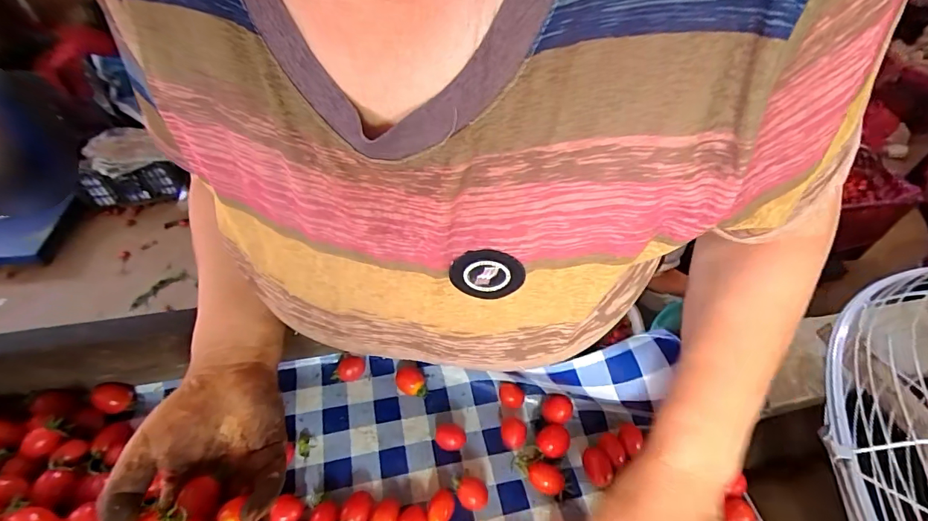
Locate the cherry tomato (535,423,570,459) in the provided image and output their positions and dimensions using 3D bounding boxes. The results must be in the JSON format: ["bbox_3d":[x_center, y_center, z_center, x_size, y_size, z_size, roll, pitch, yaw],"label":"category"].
[{"bbox_3d":[0.081,0.168,0.396,0.029,0.021,0.028,0,50,1],"label":"cherry tomato"}]

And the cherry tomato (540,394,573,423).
[{"bbox_3d":[0.088,0.144,0.411,0.027,0.028,0.023,25,55,20],"label":"cherry tomato"}]

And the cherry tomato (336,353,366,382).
[{"bbox_3d":[-0.115,0.110,0.436,0.025,0.020,0.027,0,50,1],"label":"cherry tomato"}]

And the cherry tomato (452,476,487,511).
[{"bbox_3d":[0.003,0.198,0.364,0.033,0.020,0.021,15,52,13],"label":"cherry tomato"}]

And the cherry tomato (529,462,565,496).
[{"bbox_3d":[0.071,0.191,0.375,0.030,0.019,0.021,5,51,5],"label":"cherry tomato"}]

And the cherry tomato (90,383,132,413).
[{"bbox_3d":[-0.321,0.125,0.393,0.026,0.020,0.026,0,50,1],"label":"cherry tomato"}]

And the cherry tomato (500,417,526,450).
[{"bbox_3d":[0.045,0.163,0.400,0.024,0.019,0.025,0,50,1],"label":"cherry tomato"}]

